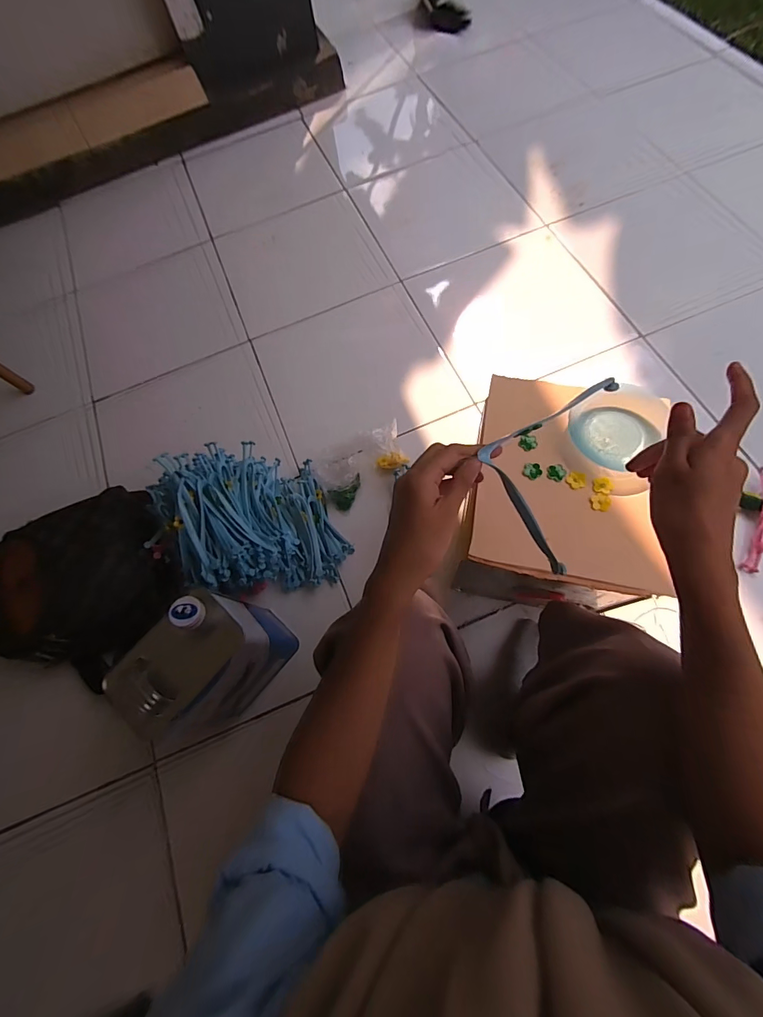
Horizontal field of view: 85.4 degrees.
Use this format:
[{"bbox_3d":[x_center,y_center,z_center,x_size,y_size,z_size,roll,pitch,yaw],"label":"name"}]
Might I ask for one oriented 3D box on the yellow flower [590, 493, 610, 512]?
[{"bbox_3d":[0.278,-0.008,0.526,0.022,0.004,0.022,-9,67,20],"label":"yellow flower"}]

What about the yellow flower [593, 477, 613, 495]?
[{"bbox_3d":[0.286,-0.029,0.535,0.020,0.008,0.023,-35,70,-7],"label":"yellow flower"}]

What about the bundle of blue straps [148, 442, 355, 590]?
[{"bbox_3d":[-0.228,0.024,0.739,0.262,0.198,0.275,-28,71,-4],"label":"bundle of blue straps"}]

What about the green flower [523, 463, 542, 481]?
[{"bbox_3d":[0.201,-0.051,0.552,0.024,0.009,0.022,-2,69,5],"label":"green flower"}]

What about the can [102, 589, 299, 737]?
[{"bbox_3d":[-0.247,0.224,0.609,0.112,0.247,0.176,35,76,17],"label":"can"}]

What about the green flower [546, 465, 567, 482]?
[{"bbox_3d":[0.231,-0.049,0.547,0.023,0.005,0.024,25,74,14],"label":"green flower"}]

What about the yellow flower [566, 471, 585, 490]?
[{"bbox_3d":[0.257,-0.038,0.543,0.027,0.004,0.023,-35,70,-7],"label":"yellow flower"}]

